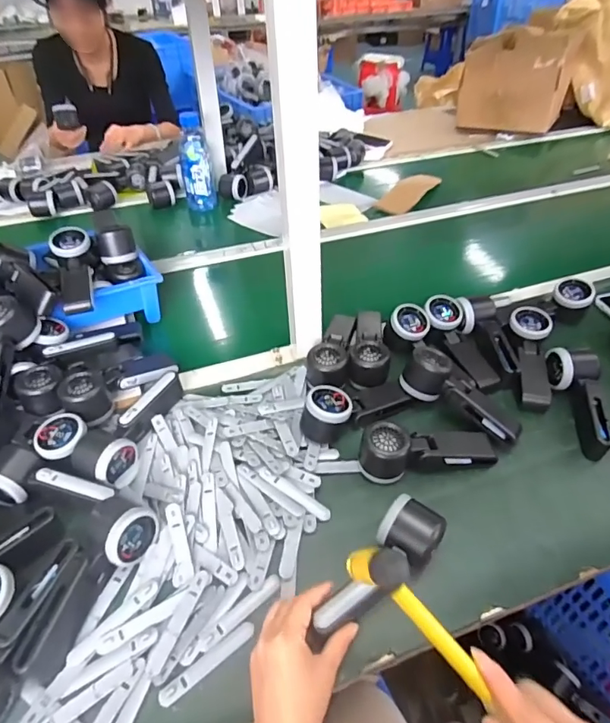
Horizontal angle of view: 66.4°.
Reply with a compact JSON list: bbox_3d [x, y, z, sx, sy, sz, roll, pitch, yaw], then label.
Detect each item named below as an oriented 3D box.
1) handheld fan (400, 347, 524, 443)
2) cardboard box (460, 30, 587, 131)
[{"bbox_3d":[0.206,0.044,0.613,0.160,0.044,0.055,36,52,16],"label":"handheld fan"},{"bbox_3d":[0.674,-0.900,1.467,0.304,0.249,0.292,17,46,19],"label":"cardboard box"}]

